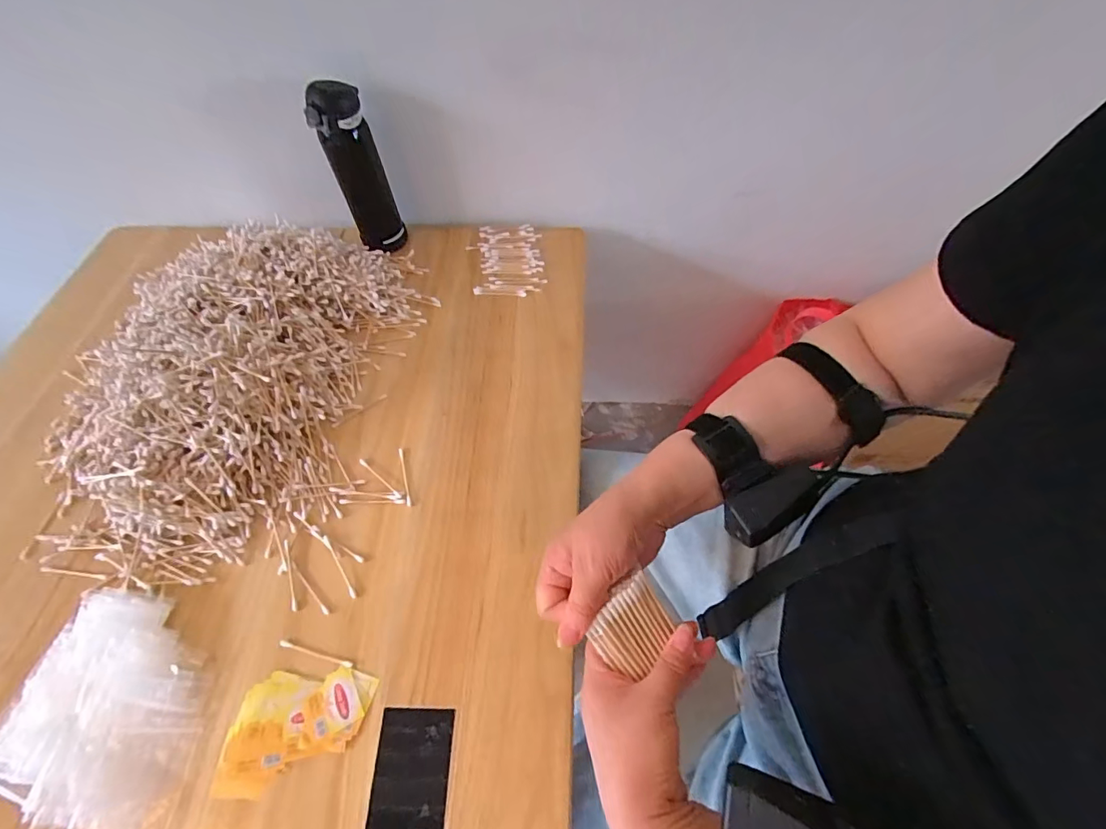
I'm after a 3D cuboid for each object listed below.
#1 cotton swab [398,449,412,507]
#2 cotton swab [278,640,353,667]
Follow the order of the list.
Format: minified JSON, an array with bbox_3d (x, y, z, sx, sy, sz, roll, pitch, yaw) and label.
[{"bbox_3d":[-0.164,0.068,0.520,0.005,0.004,0.073,-15,60,-8],"label":"cotton swab"},{"bbox_3d":[-0.216,0.217,0.429,0.072,0.004,0.007,12,60,8],"label":"cotton swab"}]

